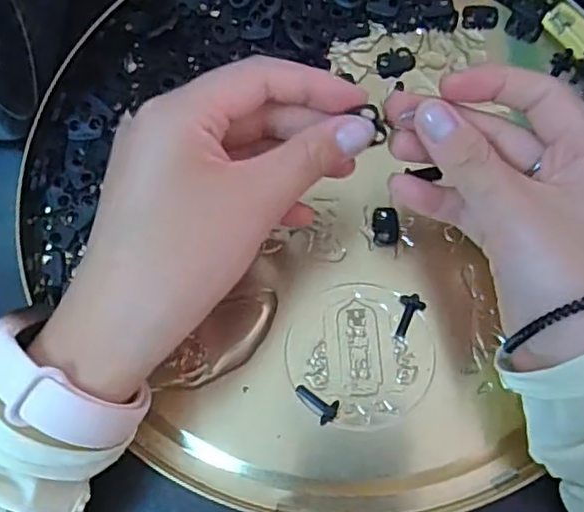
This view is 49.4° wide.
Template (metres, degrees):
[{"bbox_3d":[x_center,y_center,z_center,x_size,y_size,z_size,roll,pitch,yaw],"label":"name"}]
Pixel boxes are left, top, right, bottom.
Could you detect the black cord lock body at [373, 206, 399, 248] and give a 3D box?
[{"bbox_3d":[0.044,-0.014,0.297,0.012,0.004,0.019,-2,72,1],"label":"black cord lock body"}]

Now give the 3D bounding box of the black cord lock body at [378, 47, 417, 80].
[{"bbox_3d":[0.053,-0.099,0.324,0.018,0.004,0.016,-5,72,0],"label":"black cord lock body"}]

